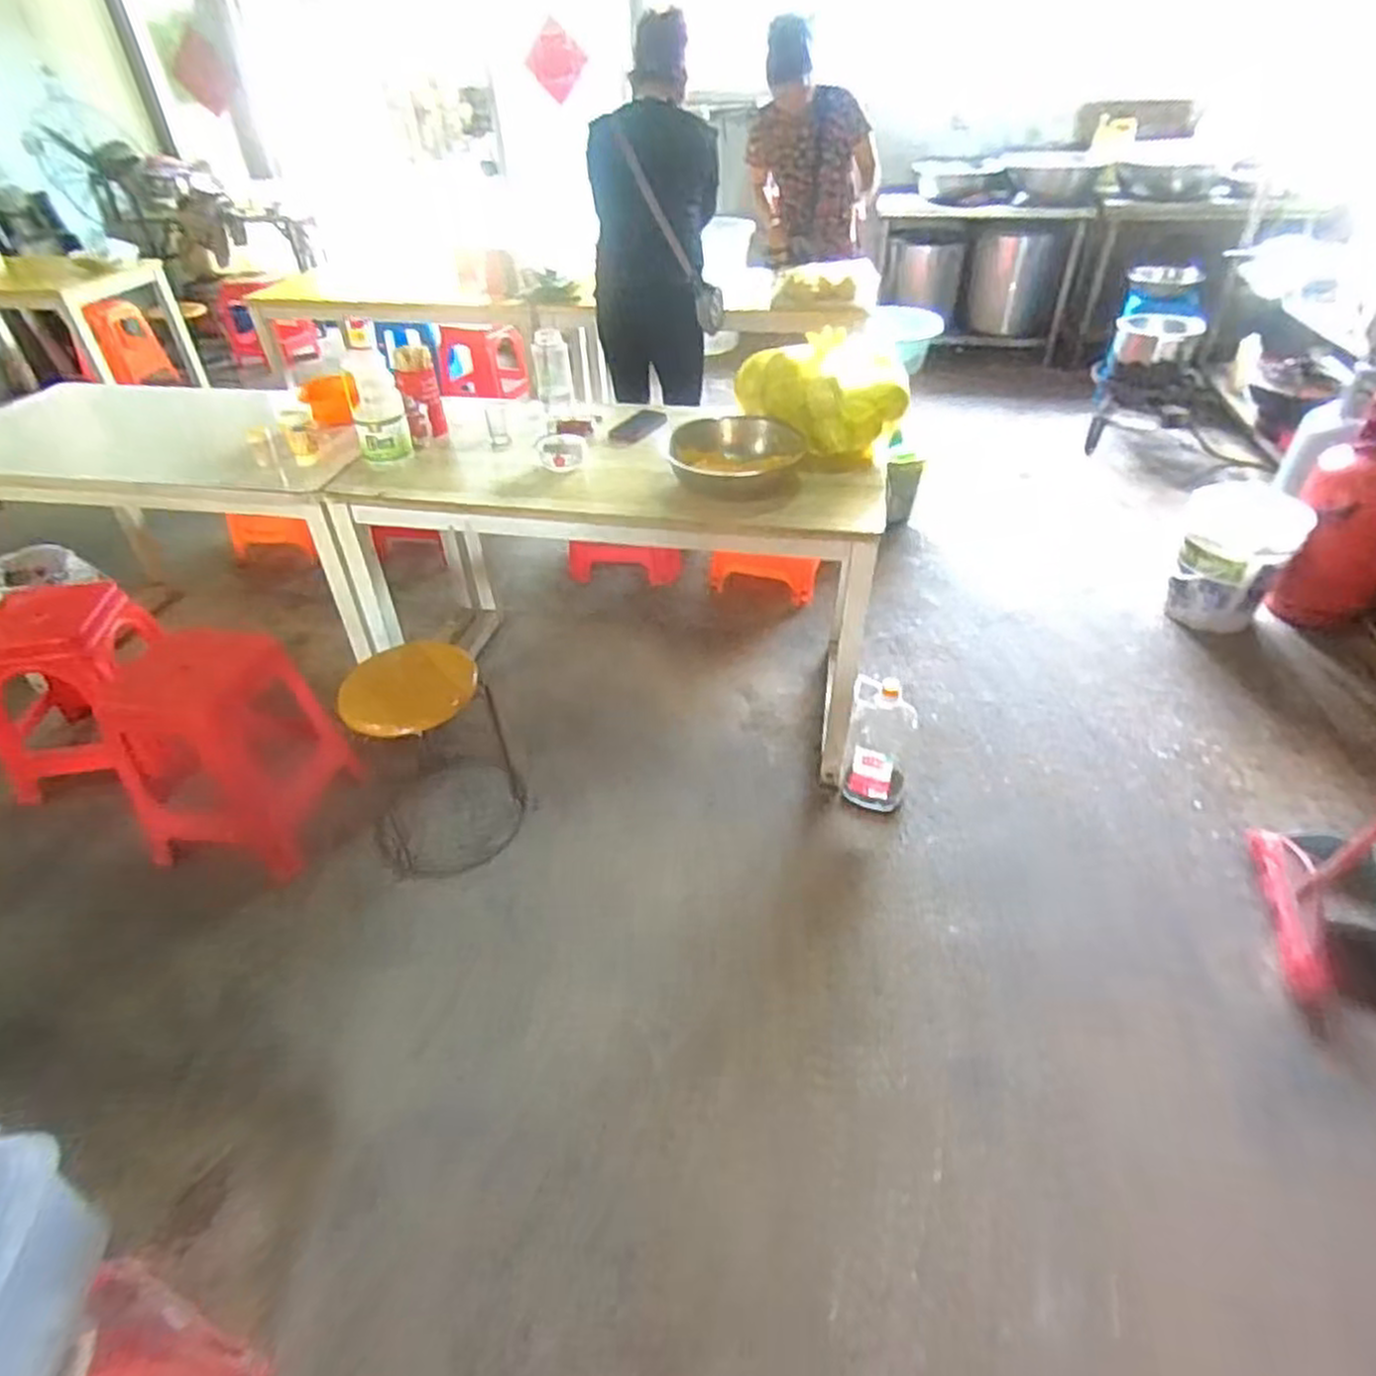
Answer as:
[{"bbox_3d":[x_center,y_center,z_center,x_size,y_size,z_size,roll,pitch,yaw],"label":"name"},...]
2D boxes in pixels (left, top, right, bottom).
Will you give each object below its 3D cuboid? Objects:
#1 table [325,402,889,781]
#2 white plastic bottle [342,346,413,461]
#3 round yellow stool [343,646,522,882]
[{"bbox_3d":[-0.193,-0.280,1.931,1.252,0.667,0.580,6,41,9],"label":"table"},{"bbox_3d":[-0.665,-0.600,1.652,0.118,0.217,0.095,-13,41,-13],"label":"white plastic bottle"},{"bbox_3d":[-0.580,0.120,1.733,0.331,0.436,0.397,-13,44,-13],"label":"round yellow stool"}]

